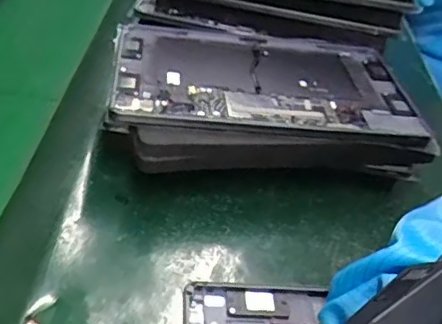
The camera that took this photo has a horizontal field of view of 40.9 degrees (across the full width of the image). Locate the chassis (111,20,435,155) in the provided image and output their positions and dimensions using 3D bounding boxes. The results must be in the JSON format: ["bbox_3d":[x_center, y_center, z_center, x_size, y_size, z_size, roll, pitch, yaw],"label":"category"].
[{"bbox_3d":[0.036,-0.075,0.534,0.256,0.012,0.197,1,37,-10],"label":"chassis"}]

